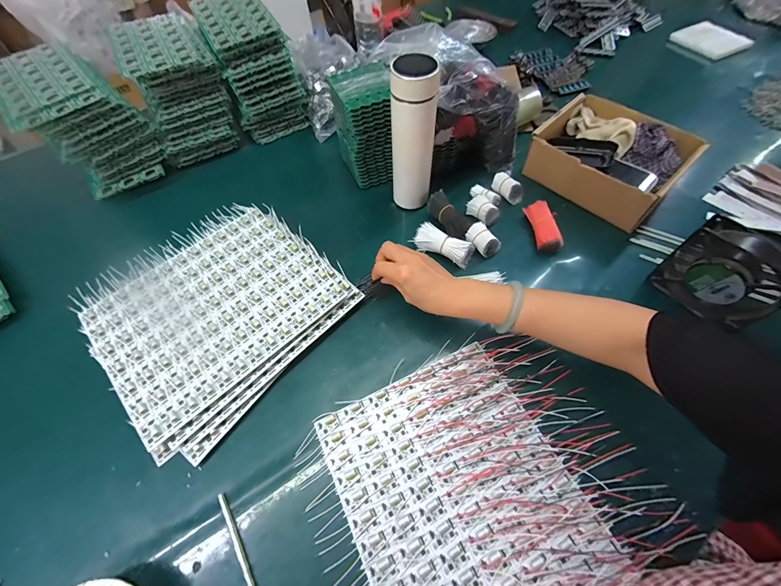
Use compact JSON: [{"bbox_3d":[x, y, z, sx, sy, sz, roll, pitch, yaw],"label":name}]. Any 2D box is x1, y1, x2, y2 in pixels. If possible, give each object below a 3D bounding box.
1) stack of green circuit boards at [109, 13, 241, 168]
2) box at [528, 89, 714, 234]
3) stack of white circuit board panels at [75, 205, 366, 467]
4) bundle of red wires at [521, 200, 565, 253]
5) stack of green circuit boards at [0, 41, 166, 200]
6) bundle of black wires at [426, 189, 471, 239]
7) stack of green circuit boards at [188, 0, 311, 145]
[{"bbox_3d":[-0.410,-0.398,0.646,0.150,0.172,0.190,-27,61,-14],"label":"stack of green circuit boards"},{"bbox_3d":[0.373,-0.232,0.575,0.167,0.087,0.222,-37,64,-19],"label":"box"},{"bbox_3d":[-0.245,0.021,0.482,0.294,0.046,0.315,39,67,23],"label":"stack of white circuit board panels"},{"bbox_3d":[0.252,-0.107,0.546,0.031,0.038,0.095,-5,58,-1],"label":"bundle of red wires"},{"bbox_3d":[-0.556,-0.306,0.591,0.223,0.154,0.153,35,66,21],"label":"stack of green circuit boards"},{"bbox_3d":[0.100,-0.134,0.563,0.037,0.028,0.095,-25,61,-13],"label":"bundle of black wires"},{"bbox_3d":[-0.282,-0.466,0.684,0.138,0.192,0.192,-26,61,-13],"label":"stack of green circuit boards"}]

